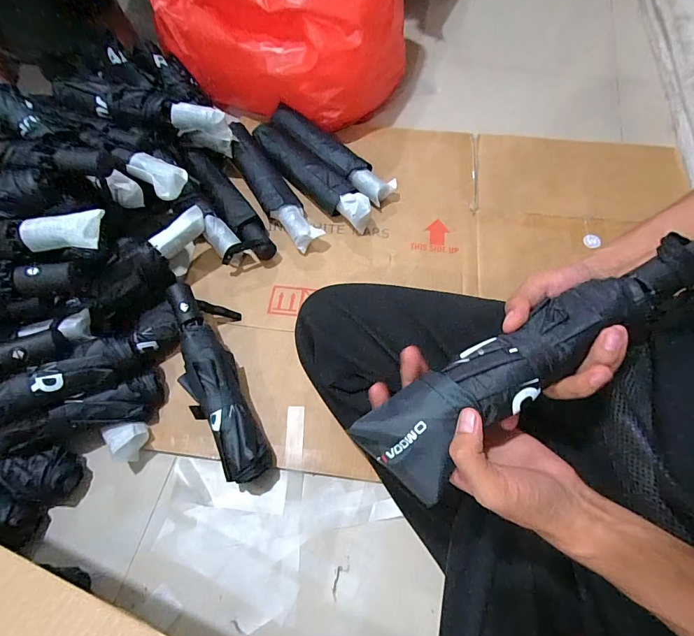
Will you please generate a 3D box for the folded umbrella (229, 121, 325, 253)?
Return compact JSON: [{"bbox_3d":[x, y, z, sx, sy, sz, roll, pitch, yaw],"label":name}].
[{"bbox_3d":[-0.133,-0.240,0.688,0.072,0.053,0.296,-30,67,-12],"label":"folded umbrella"}]

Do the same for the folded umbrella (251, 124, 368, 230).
[{"bbox_3d":[-0.069,-0.248,0.691,0.276,0.054,0.062,40,71,18],"label":"folded umbrella"}]

